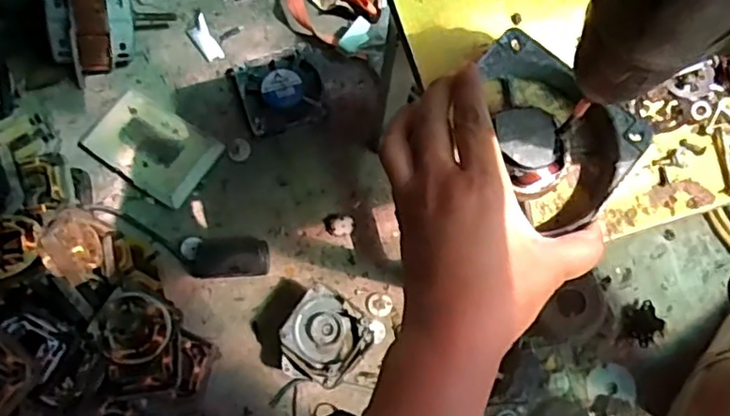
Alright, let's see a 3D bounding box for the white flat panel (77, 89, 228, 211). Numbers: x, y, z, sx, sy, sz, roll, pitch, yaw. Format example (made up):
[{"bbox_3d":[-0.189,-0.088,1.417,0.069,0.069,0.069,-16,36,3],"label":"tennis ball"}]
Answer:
[{"bbox_3d":[-0.280,-0.080,0.818,0.156,0.033,0.104,33,78,6],"label":"white flat panel"}]

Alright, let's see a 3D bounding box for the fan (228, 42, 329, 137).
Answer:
[{"bbox_3d":[-0.113,-0.159,0.842,0.109,0.025,0.109,-17,77,-5],"label":"fan"}]

